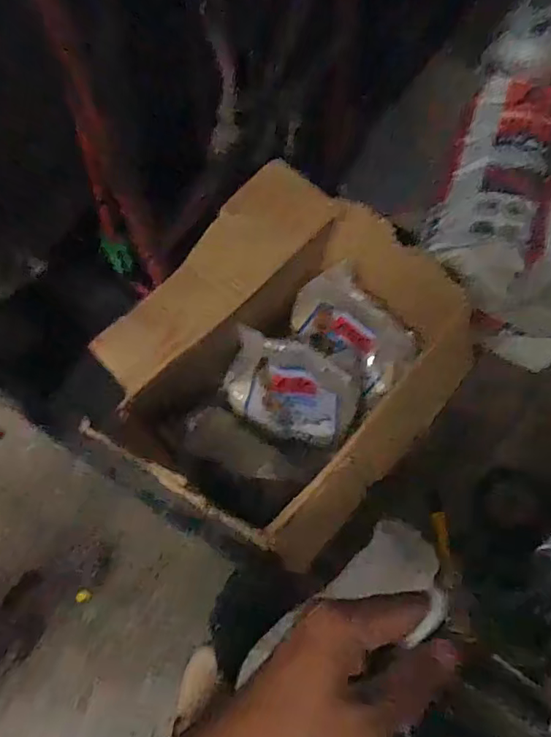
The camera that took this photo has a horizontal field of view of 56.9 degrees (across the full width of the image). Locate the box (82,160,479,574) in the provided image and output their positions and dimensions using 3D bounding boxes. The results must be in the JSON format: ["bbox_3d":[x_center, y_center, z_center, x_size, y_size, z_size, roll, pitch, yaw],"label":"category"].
[{"bbox_3d":[0.022,-0.016,0.635,0.323,0.213,0.374,42,73,16],"label":"box"}]

